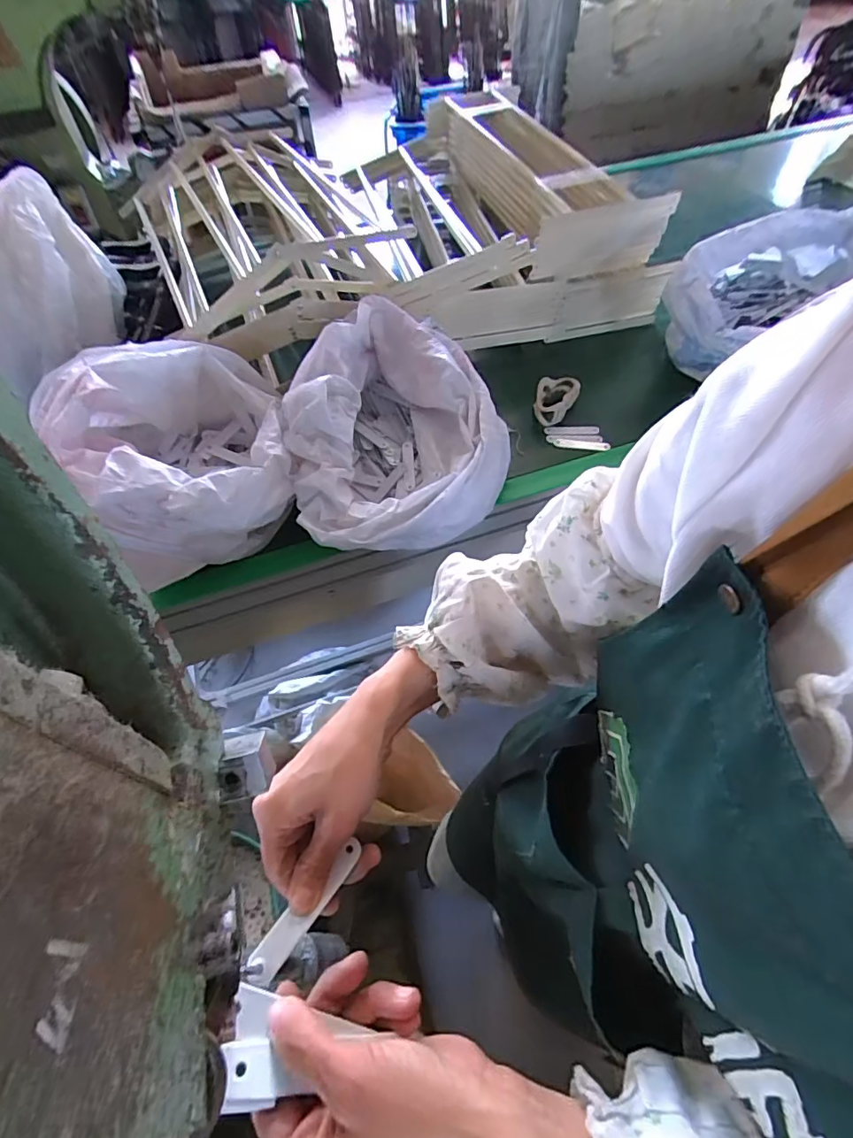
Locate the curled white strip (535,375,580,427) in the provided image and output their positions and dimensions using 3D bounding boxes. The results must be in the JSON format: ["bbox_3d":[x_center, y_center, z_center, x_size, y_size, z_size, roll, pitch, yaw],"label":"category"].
[{"bbox_3d":[0.217,-0.282,0.849,0.067,0.042,0.094,13,57,13],"label":"curled white strip"}]

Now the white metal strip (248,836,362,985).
[{"bbox_3d":[-0.072,0.205,0.304,0.018,0.009,0.083,36,72,25],"label":"white metal strip"}]

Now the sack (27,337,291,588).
[{"bbox_3d":[-0.334,-0.167,0.682,0.273,0.193,0.312,-17,56,-8],"label":"sack"}]

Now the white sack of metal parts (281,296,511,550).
[{"bbox_3d":[-0.055,-0.209,0.736,0.304,0.158,0.377,-18,56,-9],"label":"white sack of metal parts"}]

